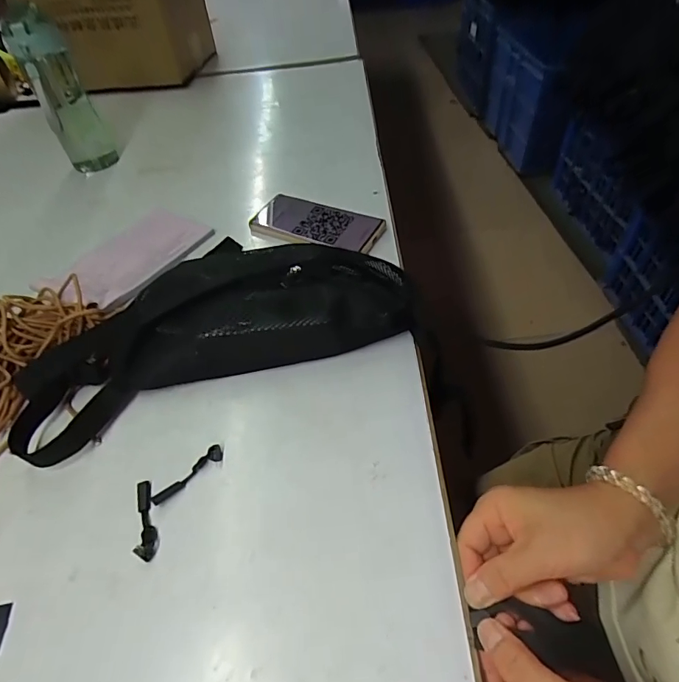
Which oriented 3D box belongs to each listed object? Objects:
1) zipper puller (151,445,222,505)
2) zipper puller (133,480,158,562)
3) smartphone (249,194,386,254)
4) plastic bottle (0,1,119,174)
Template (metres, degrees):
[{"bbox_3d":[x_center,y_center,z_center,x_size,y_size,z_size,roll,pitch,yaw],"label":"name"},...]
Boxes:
[{"bbox_3d":[-0.121,0.107,0.353,0.063,0.005,0.011,-38,57,-25],"label":"zipper puller"},{"bbox_3d":[-0.147,0.133,0.332,0.014,0.006,0.061,-14,50,-7],"label":"zipper puller"},{"bbox_3d":[-0.033,-0.150,0.563,0.170,0.013,0.070,21,54,21],"label":"smartphone"},{"bbox_3d":[-0.408,-0.359,0.654,0.069,0.219,0.065,-24,52,-15],"label":"plastic bottle"}]

